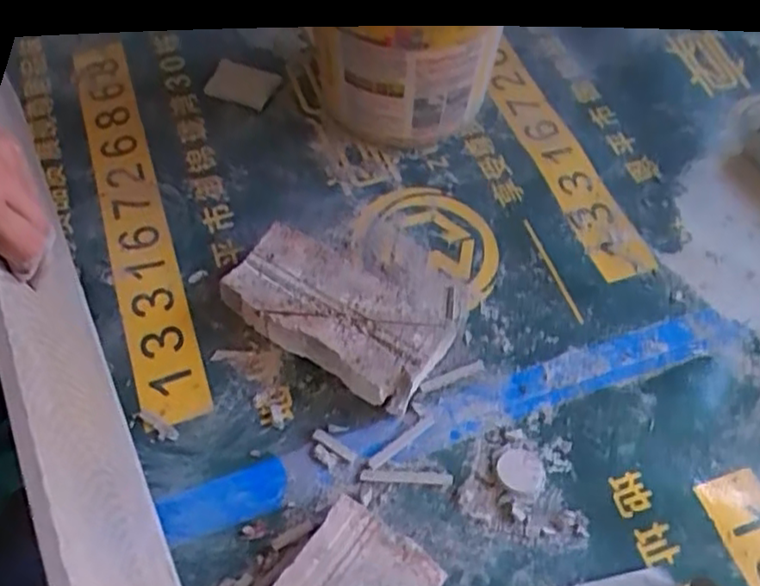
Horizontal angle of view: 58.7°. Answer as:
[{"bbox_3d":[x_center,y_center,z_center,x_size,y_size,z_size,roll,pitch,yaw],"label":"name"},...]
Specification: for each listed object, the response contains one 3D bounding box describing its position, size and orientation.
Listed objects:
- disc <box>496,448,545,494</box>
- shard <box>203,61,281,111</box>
[{"bbox_3d":[0.128,0.162,0.615,0.042,0.005,0.040,1,59,-1],"label":"disc"},{"bbox_3d":[-0.173,-0.258,0.838,0.098,0.011,0.049,24,97,29],"label":"shard"}]

